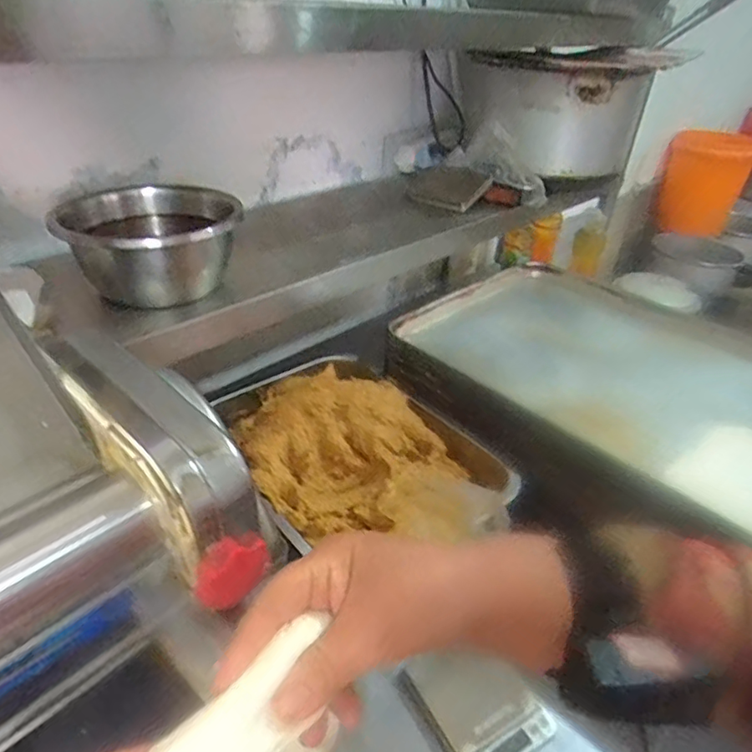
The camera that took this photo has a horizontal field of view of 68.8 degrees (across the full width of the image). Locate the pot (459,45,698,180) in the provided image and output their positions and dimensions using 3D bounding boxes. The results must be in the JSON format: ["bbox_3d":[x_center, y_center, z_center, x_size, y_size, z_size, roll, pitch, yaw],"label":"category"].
[{"bbox_3d":[0.330,-0.466,0.994,0.325,0.198,0.283,1,34,-4],"label":"pot"}]

